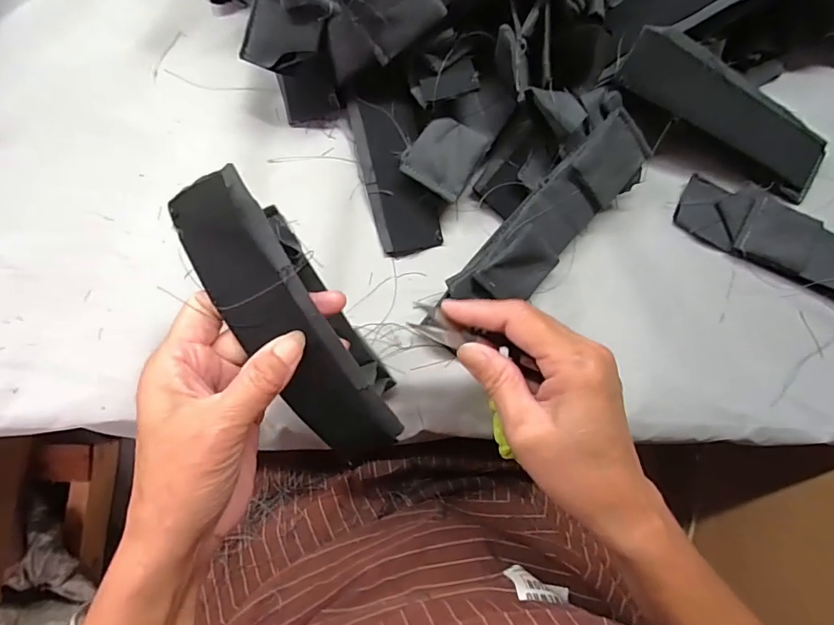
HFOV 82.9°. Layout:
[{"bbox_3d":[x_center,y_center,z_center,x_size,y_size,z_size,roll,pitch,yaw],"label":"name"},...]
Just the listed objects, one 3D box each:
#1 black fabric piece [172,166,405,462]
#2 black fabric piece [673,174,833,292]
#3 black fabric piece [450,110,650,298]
[{"bbox_3d":[-0.062,0.014,0.255,0.049,0.033,0.177,-33,117,-8],"label":"black fabric piece"},{"bbox_3d":[0.295,-0.053,0.364,0.186,0.027,0.049,24,82,-3],"label":"black fabric piece"},{"bbox_3d":[0.096,-0.063,0.332,0.164,0.018,0.050,-46,114,2],"label":"black fabric piece"}]

